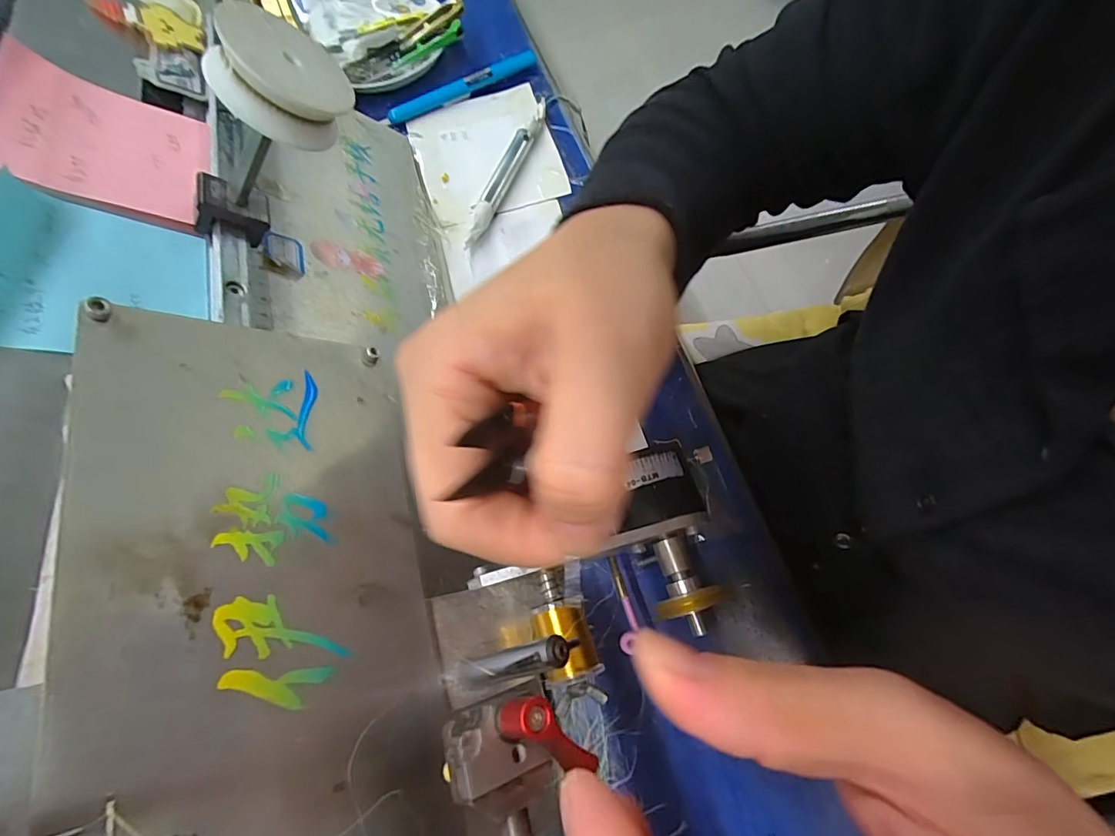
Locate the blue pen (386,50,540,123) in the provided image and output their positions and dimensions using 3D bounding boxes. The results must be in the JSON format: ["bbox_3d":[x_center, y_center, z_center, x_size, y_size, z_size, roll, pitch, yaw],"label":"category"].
[{"bbox_3d":[-0.082,-0.290,0.427,0.139,0.012,0.015,-28,69,-8],"label":"blue pen"}]

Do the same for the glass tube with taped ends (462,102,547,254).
[{"bbox_3d":[-0.039,-0.195,0.386,0.015,0.017,0.153,17,70,10],"label":"glass tube with taped ends"}]

